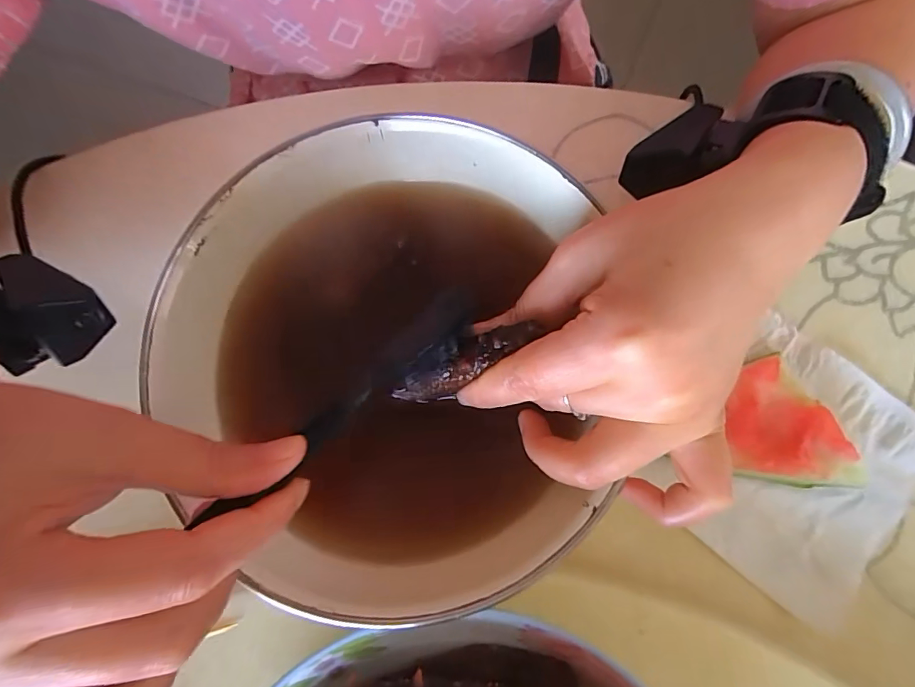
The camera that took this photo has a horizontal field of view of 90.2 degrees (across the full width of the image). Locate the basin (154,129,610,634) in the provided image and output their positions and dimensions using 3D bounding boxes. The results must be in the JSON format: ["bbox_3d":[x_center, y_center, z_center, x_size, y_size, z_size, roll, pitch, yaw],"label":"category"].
[{"bbox_3d":[-0.037,0.007,0.209,0.177,0.065,0.203,1,79,3],"label":"basin"}]

